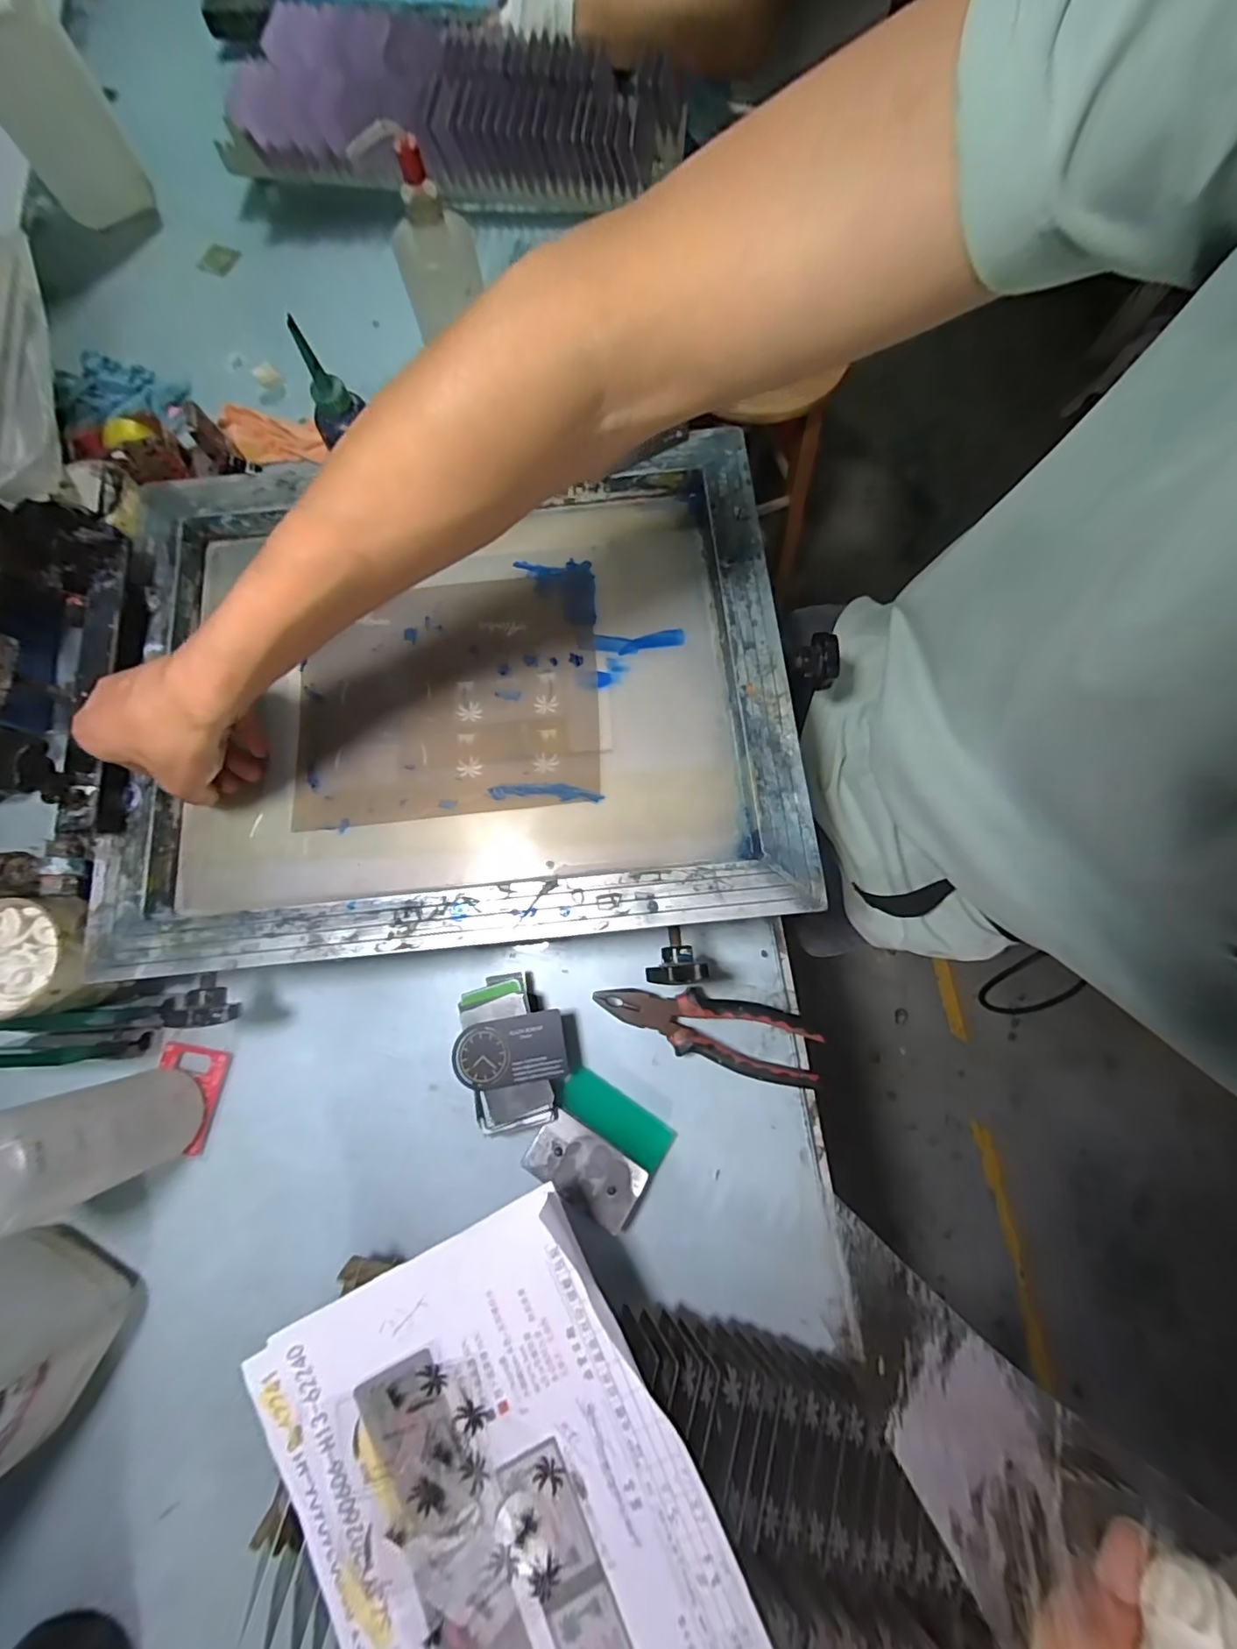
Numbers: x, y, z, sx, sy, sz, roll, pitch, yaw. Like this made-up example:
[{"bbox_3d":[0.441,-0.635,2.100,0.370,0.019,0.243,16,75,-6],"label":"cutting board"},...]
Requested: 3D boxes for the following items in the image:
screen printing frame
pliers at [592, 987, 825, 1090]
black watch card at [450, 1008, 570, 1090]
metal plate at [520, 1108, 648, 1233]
[{"bbox_3d":[-0.121,-0.103,0.408,0.475,0.032,0.390,-7,79,0],"label":"screen printing frame"},{"bbox_3d":[0.073,0.168,0.446,0.183,0.028,0.054,14,79,4],"label":"pliers"},{"bbox_3d":[-0.085,0.179,0.420,0.087,0.005,0.049,-10,80,-7],"label":"black watch card"},{"bbox_3d":[-0.024,0.270,0.418,0.090,0.006,0.047,33,67,5],"label":"metal plate"}]

